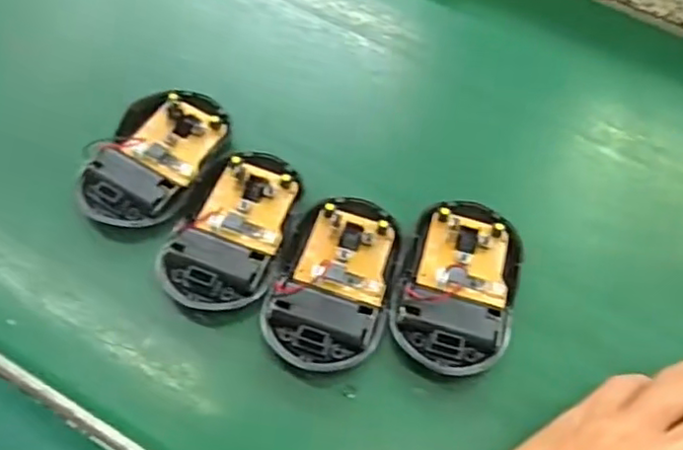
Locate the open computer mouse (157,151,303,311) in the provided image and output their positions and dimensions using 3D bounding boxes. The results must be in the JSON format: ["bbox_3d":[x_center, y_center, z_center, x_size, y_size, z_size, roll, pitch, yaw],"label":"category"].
[{"bbox_3d":[-0.056,0.001,0.336,0.054,0.015,0.093,20,61,7],"label":"open computer mouse"}]

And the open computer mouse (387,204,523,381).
[{"bbox_3d":[0.060,0.030,0.327,0.057,0.014,0.094,15,60,5],"label":"open computer mouse"}]

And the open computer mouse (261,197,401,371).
[{"bbox_3d":[-0.002,0.027,0.323,0.057,0.014,0.093,19,61,7],"label":"open computer mouse"}]

